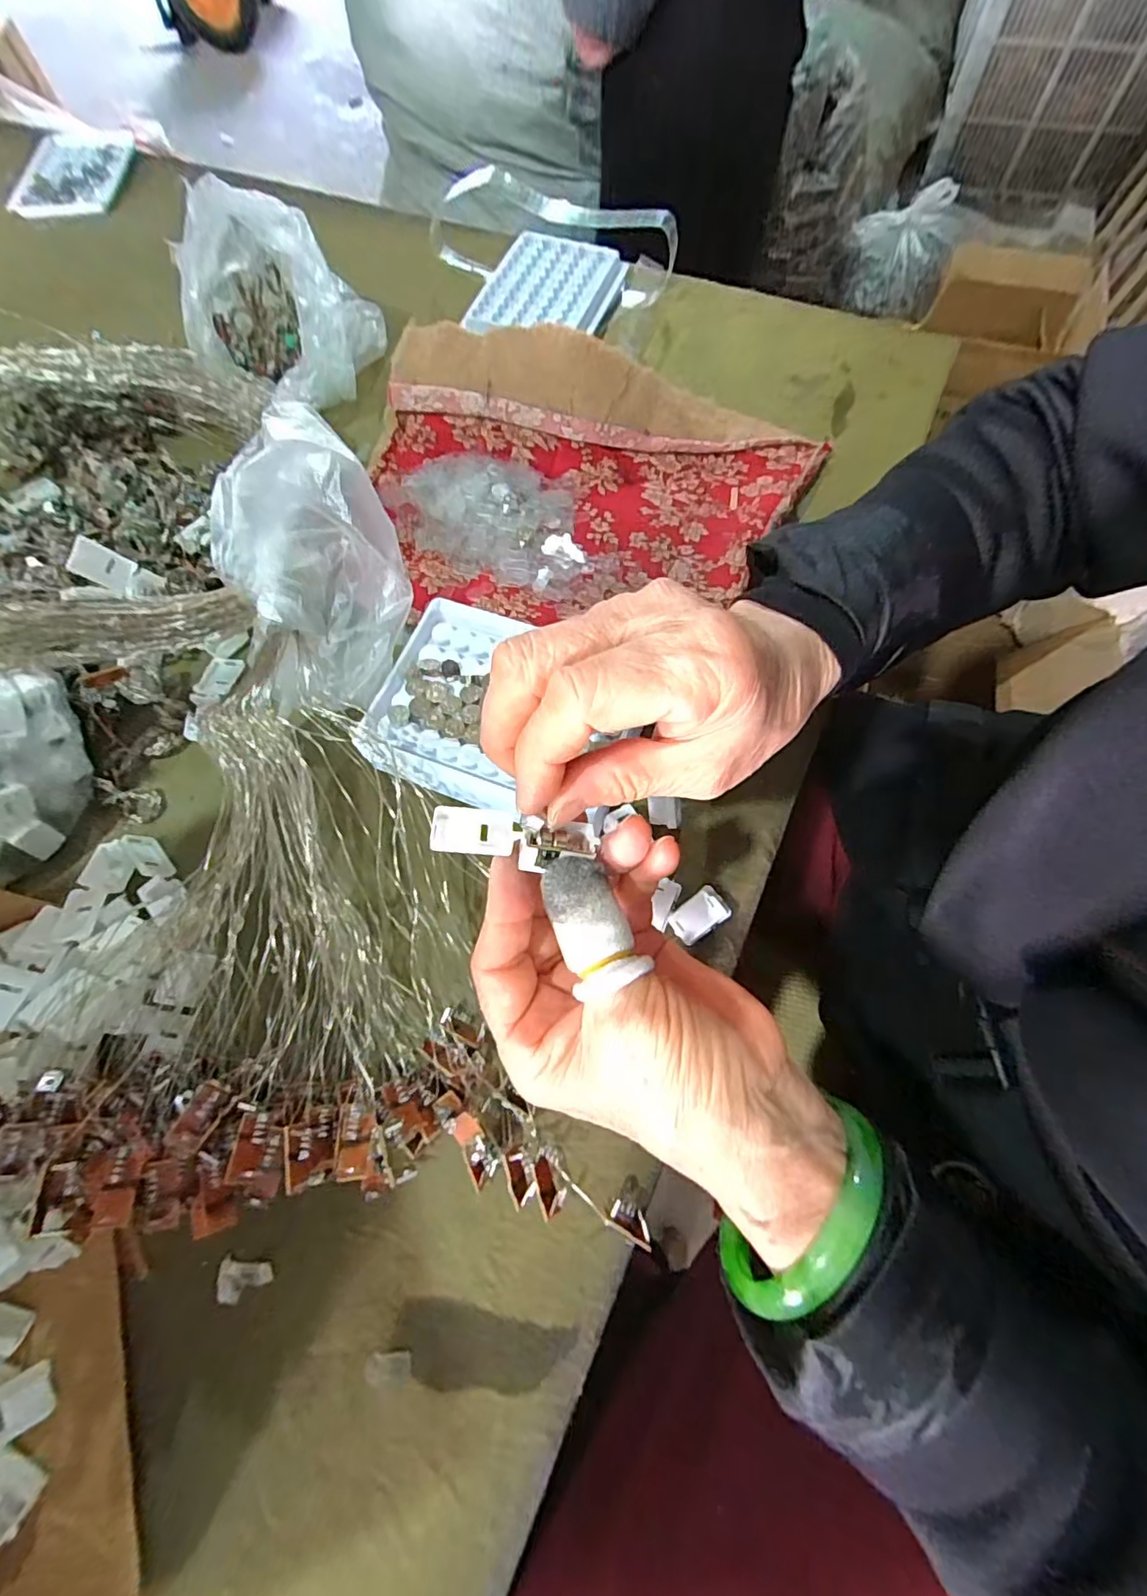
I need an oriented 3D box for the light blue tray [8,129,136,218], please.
[{"bbox_3d":[-0.491,-0.614,0.561,0.102,0.014,0.136,-8,68,-1],"label":"light blue tray"}]

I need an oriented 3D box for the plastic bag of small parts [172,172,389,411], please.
[{"bbox_3d":[-0.210,-0.337,0.396,0.121,0.078,0.114,4,69,4],"label":"plastic bag of small parts"}]

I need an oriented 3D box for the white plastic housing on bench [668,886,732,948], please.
[{"bbox_3d":[0.059,0.055,0.267,0.026,0.007,0.017,-40,69,3],"label":"white plastic housing on bench"}]

